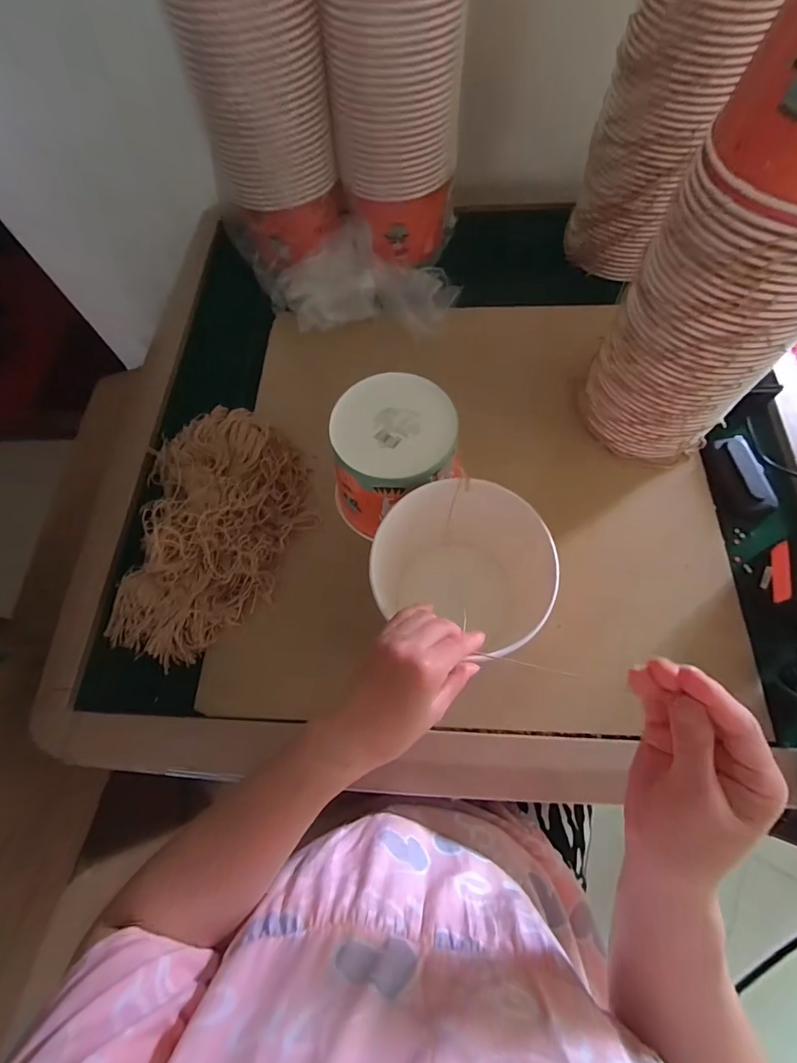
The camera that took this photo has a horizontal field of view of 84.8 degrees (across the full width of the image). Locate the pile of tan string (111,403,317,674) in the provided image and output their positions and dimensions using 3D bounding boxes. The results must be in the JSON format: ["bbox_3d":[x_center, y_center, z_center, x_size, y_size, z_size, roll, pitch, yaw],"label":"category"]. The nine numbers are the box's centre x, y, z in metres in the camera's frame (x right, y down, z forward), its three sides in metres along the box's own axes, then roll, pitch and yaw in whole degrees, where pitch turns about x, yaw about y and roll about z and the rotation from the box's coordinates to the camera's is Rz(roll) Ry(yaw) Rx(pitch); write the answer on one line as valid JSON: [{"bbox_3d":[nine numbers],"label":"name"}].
[{"bbox_3d":[-0.223,-0.004,0.523,0.200,0.092,0.313,15,69,9],"label":"pile of tan string"}]

